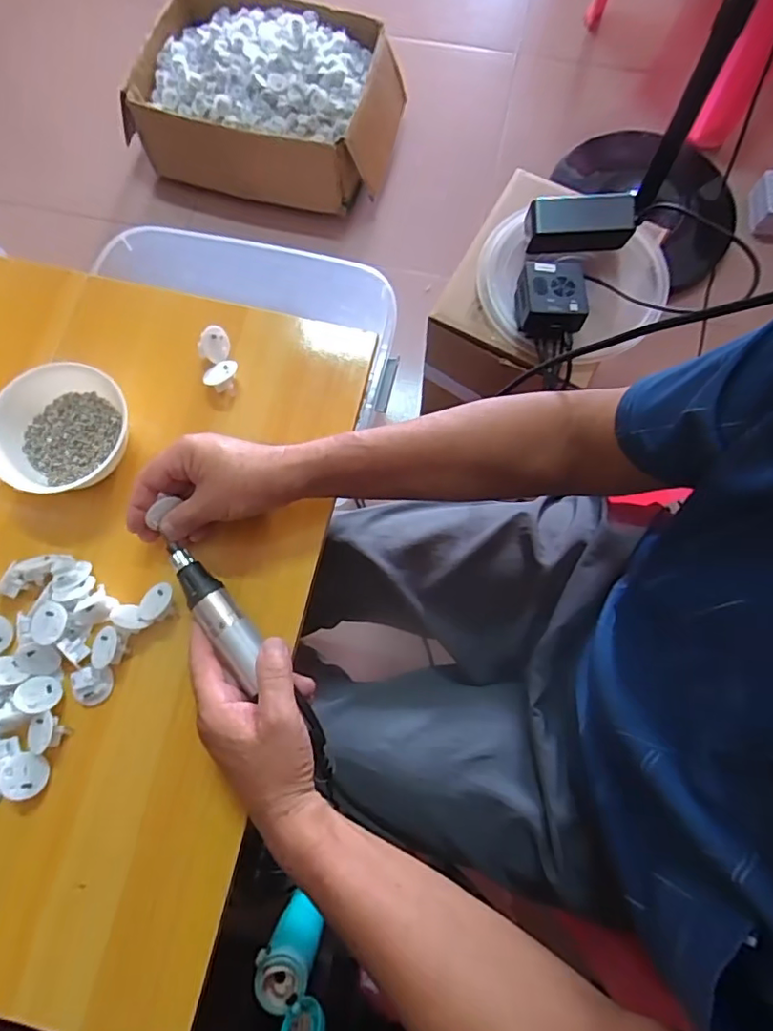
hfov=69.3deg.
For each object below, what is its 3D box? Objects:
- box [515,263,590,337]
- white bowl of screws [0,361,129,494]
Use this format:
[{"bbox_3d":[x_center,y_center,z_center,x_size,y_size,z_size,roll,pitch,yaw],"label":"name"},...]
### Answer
[{"bbox_3d":[0.211,-0.277,0.720,0.083,0.049,0.085,0,75,1],"label":"box"},{"bbox_3d":[-0.283,-0.072,0.490,0.110,0.051,0.106,0,75,1],"label":"white bowl of screws"}]

